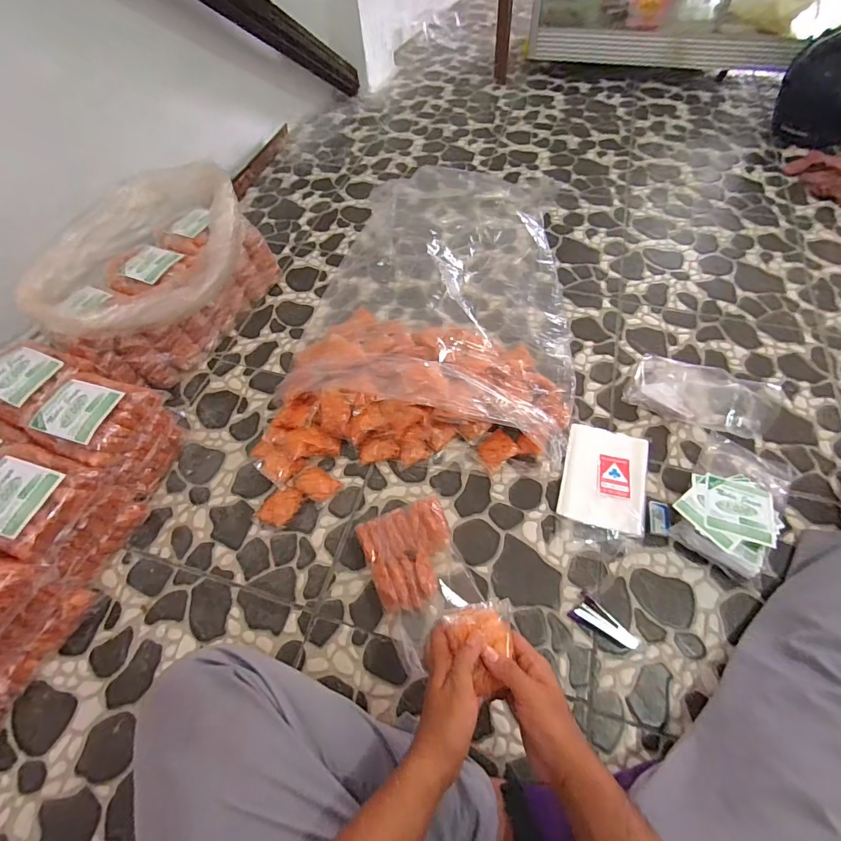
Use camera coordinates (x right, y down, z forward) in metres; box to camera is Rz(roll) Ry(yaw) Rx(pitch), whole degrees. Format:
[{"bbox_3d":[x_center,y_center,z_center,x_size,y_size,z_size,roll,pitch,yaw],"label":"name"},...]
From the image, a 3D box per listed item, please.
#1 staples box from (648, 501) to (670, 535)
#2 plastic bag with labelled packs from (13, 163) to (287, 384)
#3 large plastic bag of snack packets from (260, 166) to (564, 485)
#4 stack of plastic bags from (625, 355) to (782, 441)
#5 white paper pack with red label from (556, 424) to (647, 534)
[{"bbox_3d":[0.390,0.162,0.715,0.034,0.013,0.057,11,59,10],"label":"staples box"},{"bbox_3d":[-0.510,-0.278,0.886,0.242,0.245,0.445,25,62,18],"label":"plastic bag with labelled packs"},{"bbox_3d":[0.042,-0.301,0.973,0.539,0.118,0.929,5,58,7],"label":"large plastic bag of snack packets"},{"bbox_3d":[0.534,-0.052,0.825,0.253,0.048,0.140,22,61,17],"label":"stack of plastic bags"},{"bbox_3d":[0.318,0.098,0.754,0.133,0.026,0.188,13,59,12],"label":"white paper pack with red label"}]

